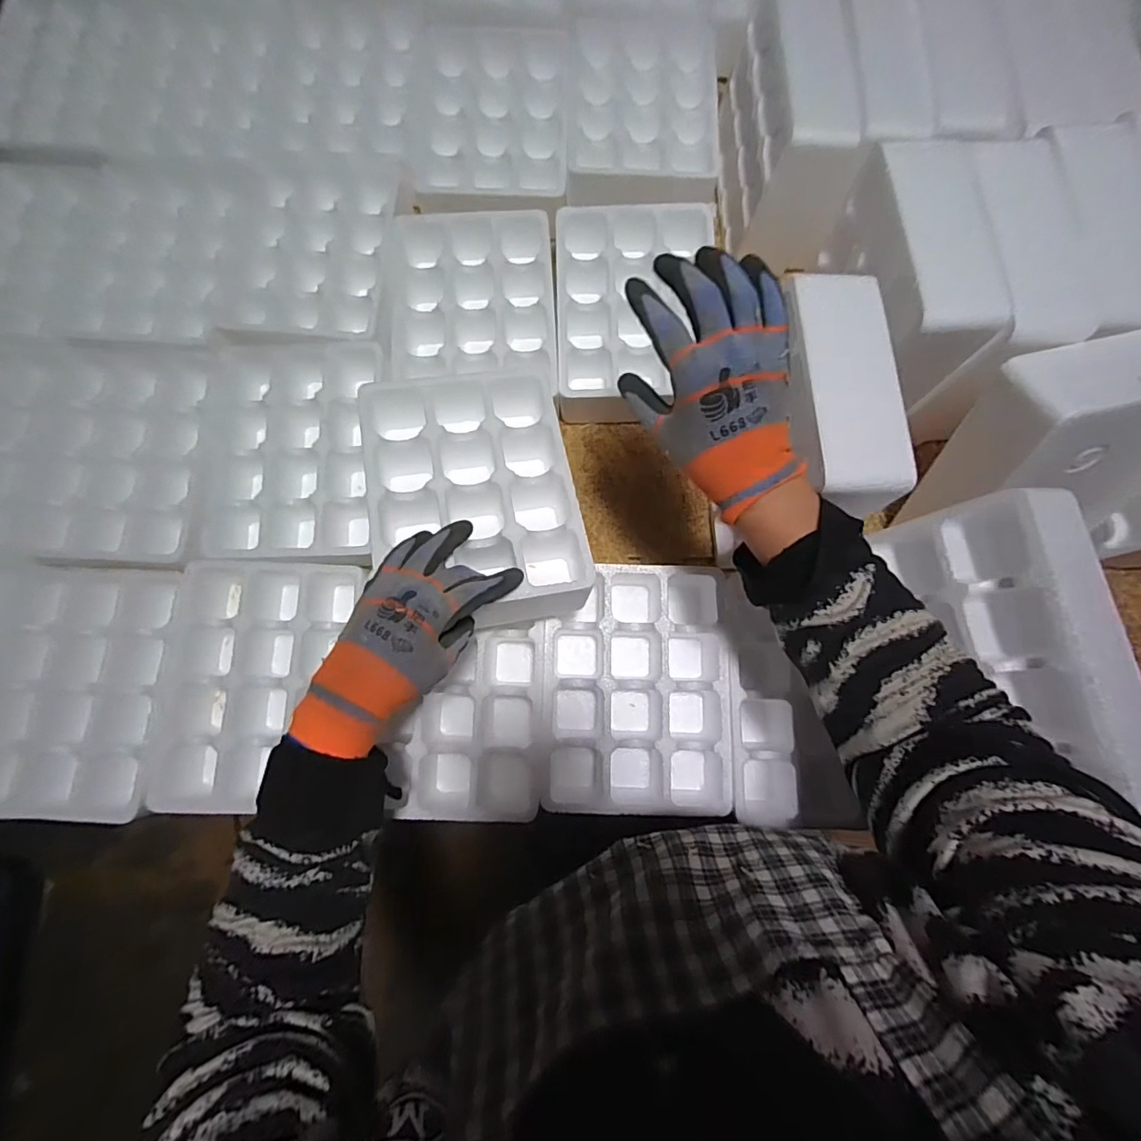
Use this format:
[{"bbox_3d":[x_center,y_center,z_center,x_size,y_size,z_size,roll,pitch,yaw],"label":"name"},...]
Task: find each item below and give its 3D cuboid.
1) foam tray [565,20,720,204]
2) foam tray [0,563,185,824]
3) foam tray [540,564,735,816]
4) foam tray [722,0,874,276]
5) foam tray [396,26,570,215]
[{"bbox_3d":[0.090,-0.584,0.673,0.184,0.036,0.258,0,78,1],"label":"foam tray"},{"bbox_3d":[-0.488,0.112,0.513,0.178,0.022,0.234,2,78,1],"label":"foam tray"},{"bbox_3d":[0.067,0.122,0.560,0.182,0.088,0.236,1,80,2],"label":"foam tray"},{"bbox_3d":[0.235,-0.506,0.597,0.090,0.166,0.263,-3,78,0],"label":"foam tray"},{"bbox_3d":[-0.103,-0.568,0.665,0.198,0.027,0.267,1,78,1],"label":"foam tray"}]

